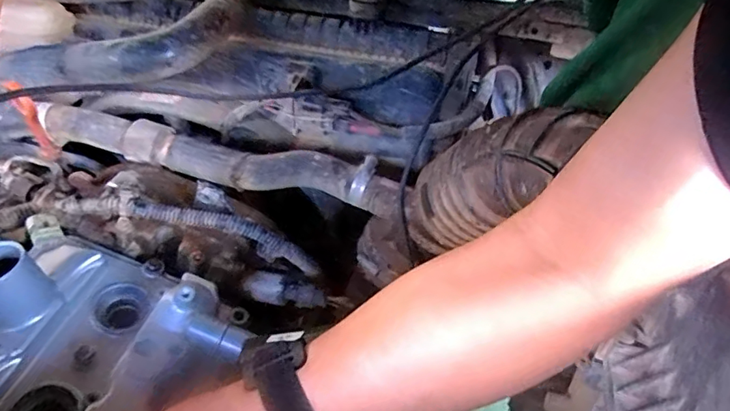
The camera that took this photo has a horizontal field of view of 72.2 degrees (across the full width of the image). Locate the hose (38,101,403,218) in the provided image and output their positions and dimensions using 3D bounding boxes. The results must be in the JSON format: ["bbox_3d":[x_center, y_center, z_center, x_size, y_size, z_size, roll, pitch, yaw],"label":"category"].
[{"bbox_3d":[-0.146,-0.051,0.487,0.364,0.043,0.052,9,37,7],"label":"hose"}]

